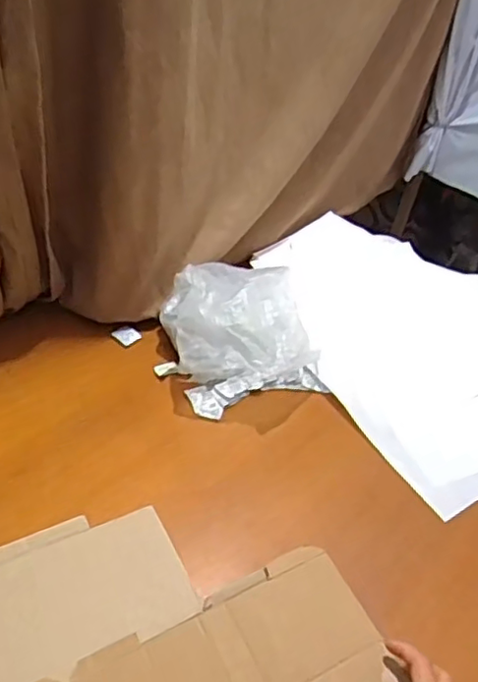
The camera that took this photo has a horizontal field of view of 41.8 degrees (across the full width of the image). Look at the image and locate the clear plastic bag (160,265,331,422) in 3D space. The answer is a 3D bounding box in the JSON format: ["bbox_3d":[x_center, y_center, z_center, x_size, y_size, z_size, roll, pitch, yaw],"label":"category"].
[{"bbox_3d":[0.005,-0.016,0.819,0.186,0.127,0.181,-8,45,-17],"label":"clear plastic bag"}]

